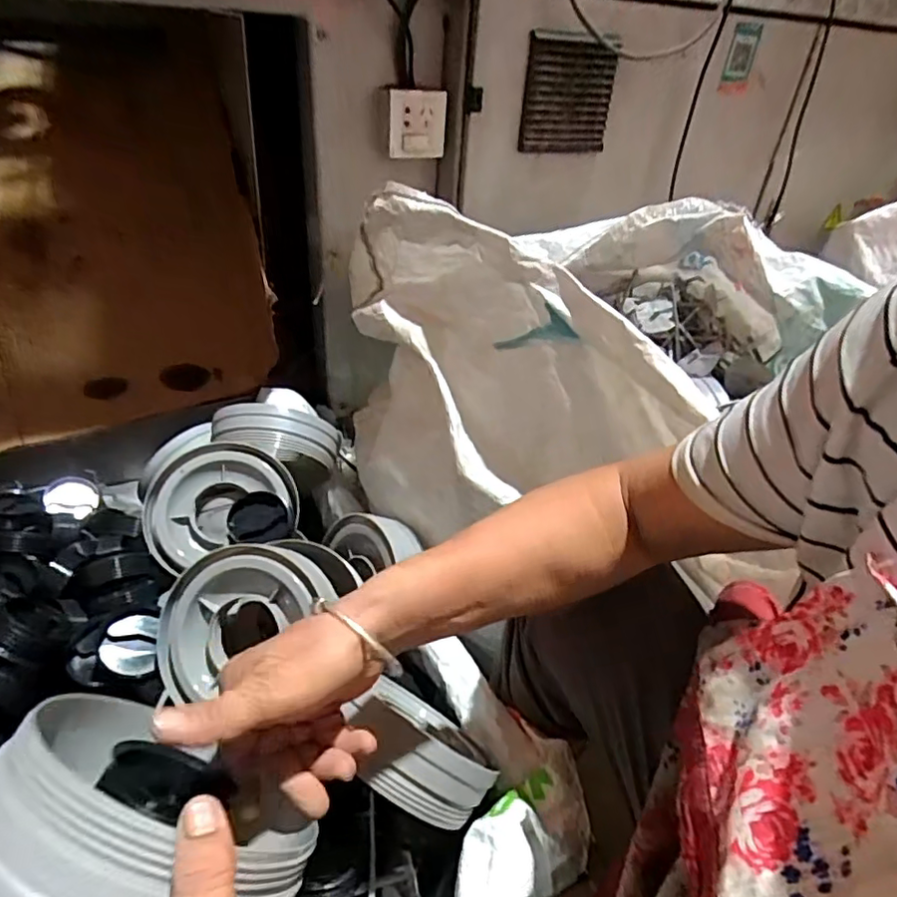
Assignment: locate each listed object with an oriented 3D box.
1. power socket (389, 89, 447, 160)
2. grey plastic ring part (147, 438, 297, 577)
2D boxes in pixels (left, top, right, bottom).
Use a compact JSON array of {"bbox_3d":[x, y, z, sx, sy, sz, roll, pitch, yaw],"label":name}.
[{"bbox_3d":[-0.045,-0.464,0.849,0.084,0.089,0.024,-11,38,-17],"label":"power socket"},{"bbox_3d":[-0.259,0.061,0.673,0.167,0.065,0.137,-14,78,-18],"label":"grey plastic ring part"}]

